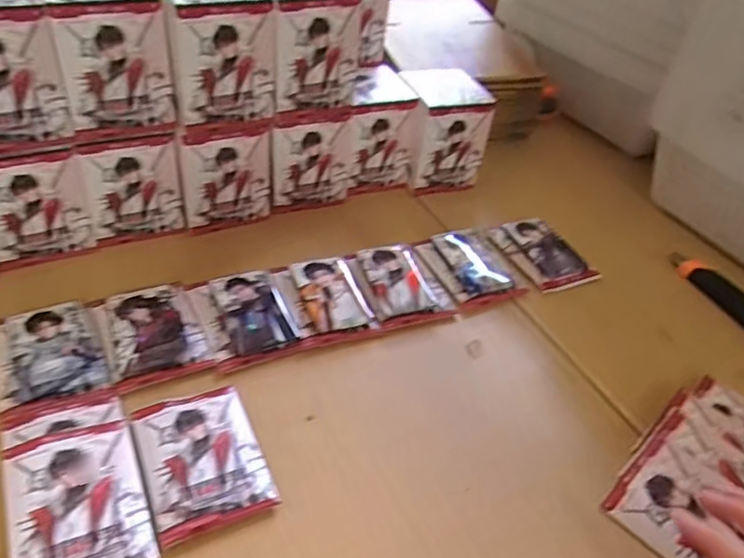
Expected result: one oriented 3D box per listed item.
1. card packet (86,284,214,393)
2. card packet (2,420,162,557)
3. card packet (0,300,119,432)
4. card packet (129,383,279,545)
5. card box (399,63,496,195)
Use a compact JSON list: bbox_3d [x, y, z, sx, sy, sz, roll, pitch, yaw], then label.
[{"bbox_3d":[-0.175,0.039,0.478,0.074,0.018,0.095,-15,47,-26],"label":"card packet"},{"bbox_3d":[-0.175,0.133,0.360,0.074,0.007,0.101,-11,49,-27],"label":"card packet"},{"bbox_3d":[-0.238,0.060,0.445,0.073,0.019,0.100,-15,47,-27],"label":"card packet"},{"bbox_3d":[-0.113,0.119,0.405,0.074,0.011,0.101,-13,46,-25],"label":"card packet"},{"bbox_3d":[0.077,-0.169,0.685,0.082,0.107,0.086,-6,43,-18],"label":"card box"}]

